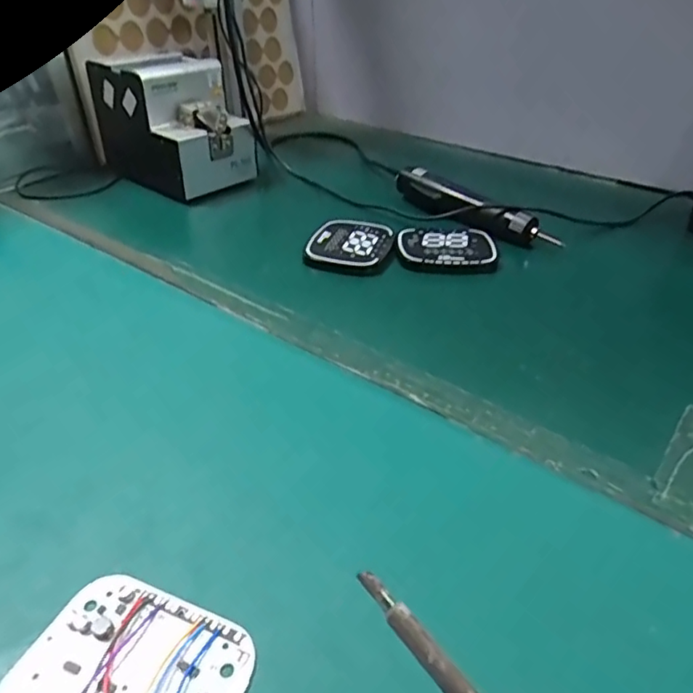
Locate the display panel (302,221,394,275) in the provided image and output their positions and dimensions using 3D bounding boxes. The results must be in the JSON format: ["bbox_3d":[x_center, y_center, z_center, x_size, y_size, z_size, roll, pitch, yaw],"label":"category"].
[{"bbox_3d":[0.005,-0.111,0.620,0.086,0.018,0.095,8,37,9],"label":"display panel"}]

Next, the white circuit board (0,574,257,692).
[{"bbox_3d":[-0.101,0.153,0.259,0.102,0.004,0.082,15,39,18],"label":"white circuit board"}]

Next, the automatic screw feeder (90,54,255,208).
[{"bbox_3d":[-0.231,-0.299,0.755,0.190,0.139,0.124,27,44,31],"label":"automatic screw feeder"}]

